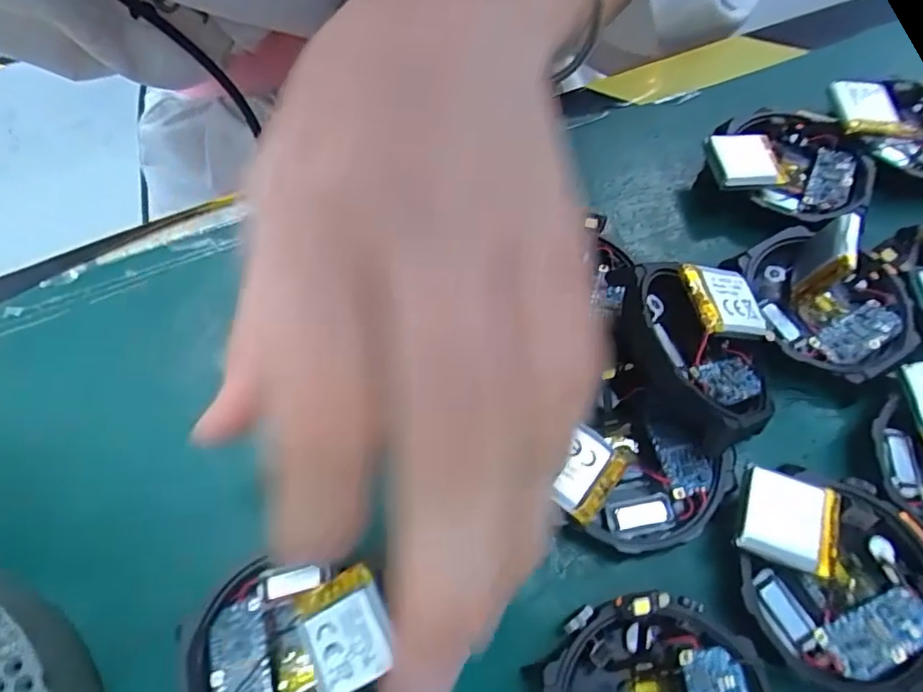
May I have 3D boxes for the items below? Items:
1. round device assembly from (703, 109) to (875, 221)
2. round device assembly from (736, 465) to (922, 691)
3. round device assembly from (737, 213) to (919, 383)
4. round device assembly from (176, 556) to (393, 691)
[{"bbox_3d":[0.112,-0.062,0.196,0.051,0.015,0.044,19,66,9],"label":"round device assembly"},{"bbox_3d":[0.088,0.052,0.132,0.047,0.010,0.049,0,65,0],"label":"round device assembly"},{"bbox_3d":[0.109,-0.016,0.167,0.050,0.022,0.045,33,69,14],"label":"round device assembly"},{"bbox_3d":[-0.039,0.072,0.128,0.044,0.010,0.043,-4,68,9],"label":"round device assembly"}]

